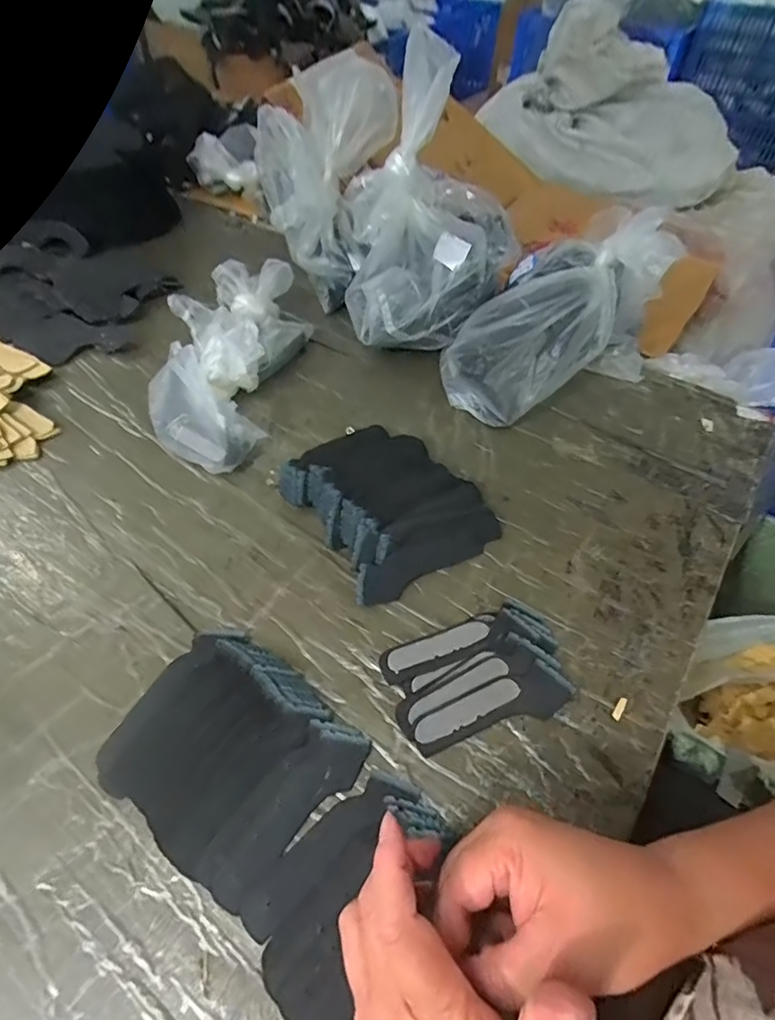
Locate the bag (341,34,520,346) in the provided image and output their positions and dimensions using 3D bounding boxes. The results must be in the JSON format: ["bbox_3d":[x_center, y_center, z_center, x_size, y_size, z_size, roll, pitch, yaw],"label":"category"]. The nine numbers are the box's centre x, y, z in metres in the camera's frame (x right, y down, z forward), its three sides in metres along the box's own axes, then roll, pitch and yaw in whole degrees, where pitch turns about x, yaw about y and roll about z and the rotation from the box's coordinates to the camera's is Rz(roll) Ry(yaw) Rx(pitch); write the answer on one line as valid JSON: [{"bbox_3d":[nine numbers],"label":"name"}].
[{"bbox_3d":[0.048,-0.315,0.564,0.184,0.242,0.142,9,51,6],"label":"bag"}]

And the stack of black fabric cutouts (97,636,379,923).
[{"bbox_3d":[-0.110,0.163,0.363,0.153,0.024,0.128,30,57,22],"label":"stack of black fabric cutouts"}]

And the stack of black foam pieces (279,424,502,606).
[{"bbox_3d":[-0.006,-0.015,0.502,0.144,0.026,0.189,-29,57,-21],"label":"stack of black foam pieces"}]

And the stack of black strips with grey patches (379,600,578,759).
[{"bbox_3d":[0.069,0.123,0.399,0.135,0.010,0.086,-17,53,-13],"label":"stack of black strips with grey patches"}]

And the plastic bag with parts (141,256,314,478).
[{"bbox_3d":[-0.185,-0.176,0.601,0.140,0.081,0.287,9,52,7],"label":"plastic bag with parts"}]

